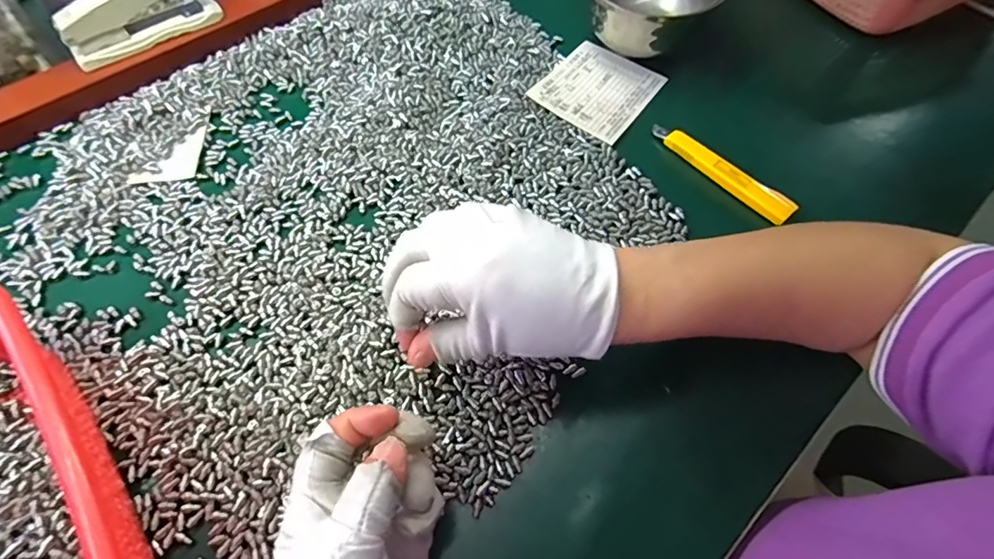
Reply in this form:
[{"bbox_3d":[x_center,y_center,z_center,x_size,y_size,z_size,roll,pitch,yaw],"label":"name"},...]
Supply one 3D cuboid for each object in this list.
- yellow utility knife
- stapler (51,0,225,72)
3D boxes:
[{"bbox_3d":[0.179,-0.090,0.389,0.018,0.011,0.127,-41,69,-19],"label":"yellow utility knife"},{"bbox_3d":[-0.310,-0.233,0.410,0.120,0.055,0.027,-35,68,-17],"label":"stapler"}]

